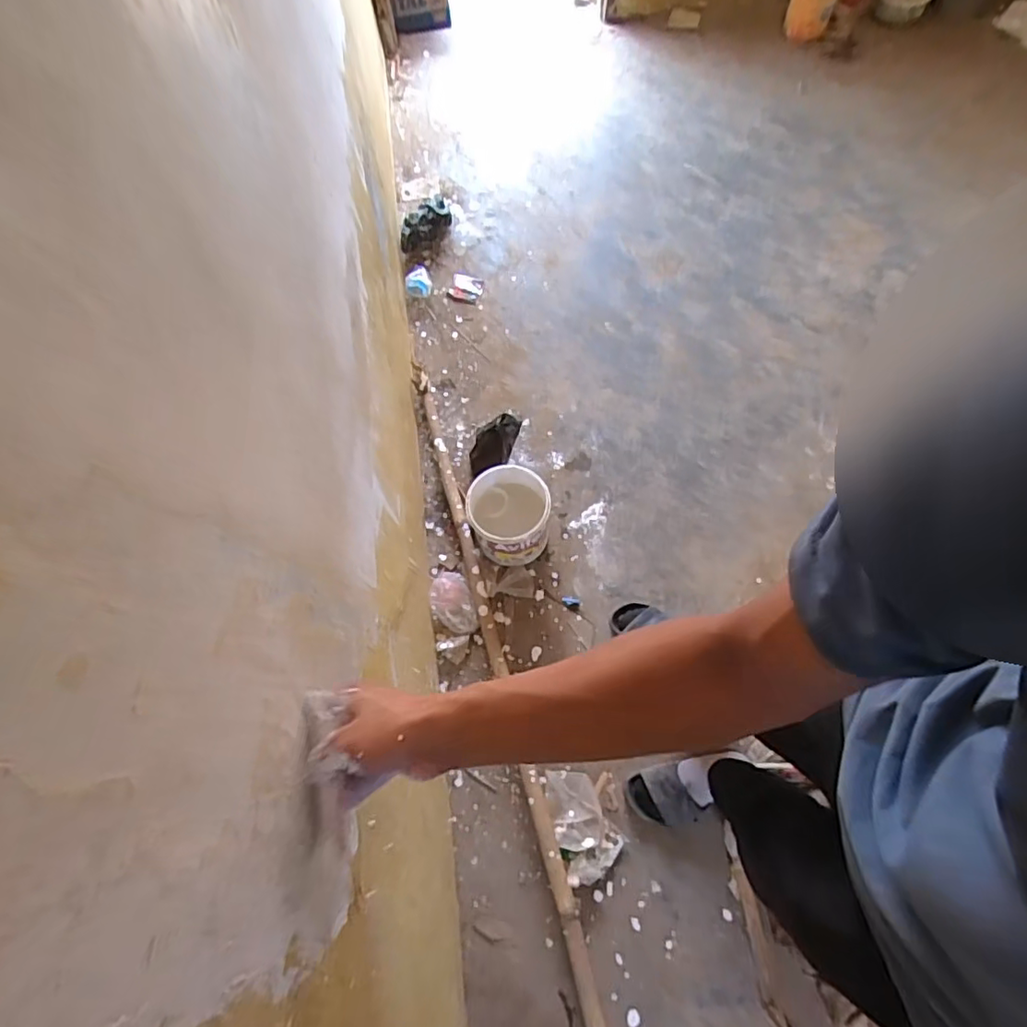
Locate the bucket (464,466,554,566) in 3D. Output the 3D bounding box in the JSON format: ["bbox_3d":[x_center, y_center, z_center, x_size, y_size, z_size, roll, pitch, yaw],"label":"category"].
[{"bbox_3d":[-0.010,0.002,1.350,0.183,0.165,0.205,-1,67,3],"label":"bucket"}]

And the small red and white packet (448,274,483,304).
[{"bbox_3d":[-0.145,-0.681,1.733,0.100,0.015,0.093,18,71,6],"label":"small red and white packet"}]

